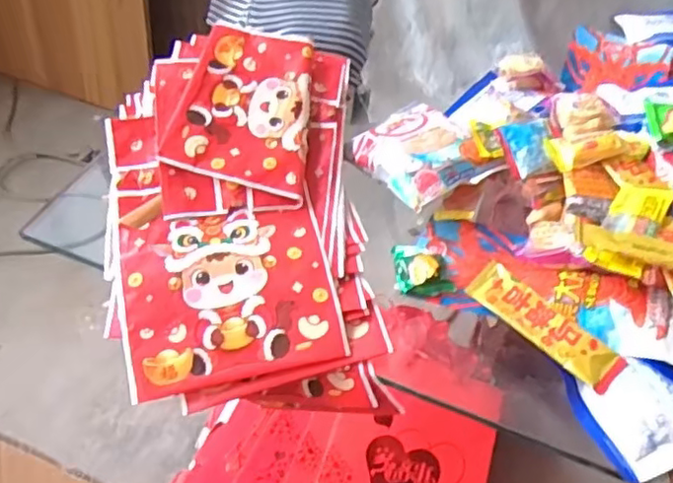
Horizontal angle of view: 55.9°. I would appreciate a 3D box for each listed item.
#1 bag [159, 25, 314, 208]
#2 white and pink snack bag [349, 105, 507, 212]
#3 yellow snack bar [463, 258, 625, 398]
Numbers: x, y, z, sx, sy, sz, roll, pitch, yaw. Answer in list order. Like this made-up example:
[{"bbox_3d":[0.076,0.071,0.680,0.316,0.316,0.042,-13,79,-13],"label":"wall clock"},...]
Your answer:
[{"bbox_3d":[-0.067,-0.109,0.508,0.106,0.009,0.146,13,66,0],"label":"bag"},{"bbox_3d":[0.071,-0.079,0.528,0.096,0.022,0.107,-28,56,-21],"label":"white and pink snack bag"},{"bbox_3d":[0.139,0.056,0.426,0.034,0.008,0.108,-35,59,-26],"label":"yellow snack bar"}]

